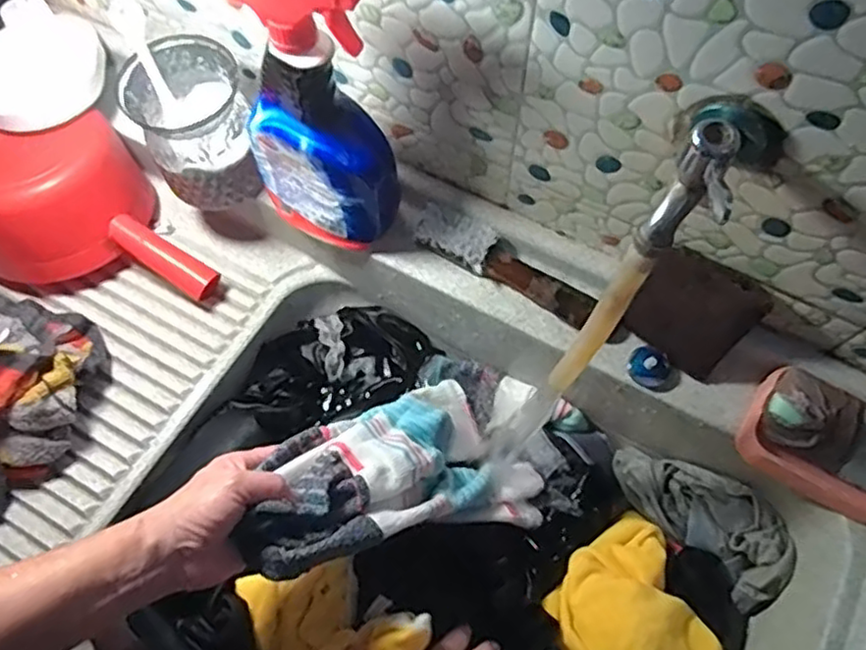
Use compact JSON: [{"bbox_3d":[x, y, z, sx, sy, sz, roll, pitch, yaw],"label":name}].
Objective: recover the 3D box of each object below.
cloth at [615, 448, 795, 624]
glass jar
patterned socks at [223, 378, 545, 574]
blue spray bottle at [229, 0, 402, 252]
[{"bbox_3d":[0.252,0.178,0.630,0.173,0.050,0.077,37,72,29],"label":"cloth"},{"bbox_3d":[-0.217,-0.185,0.617,0.095,0.110,0.108,-16,68,-6],"label":"glass jar"},{"bbox_3d":[-0.031,0.131,0.574,0.284,0.051,0.152,-5,58,-49],"label":"patterned socks"},{"bbox_3d":[-0.091,-0.163,0.523,0.110,0.265,0.069,28,71,12],"label":"blue spray bottle"}]

